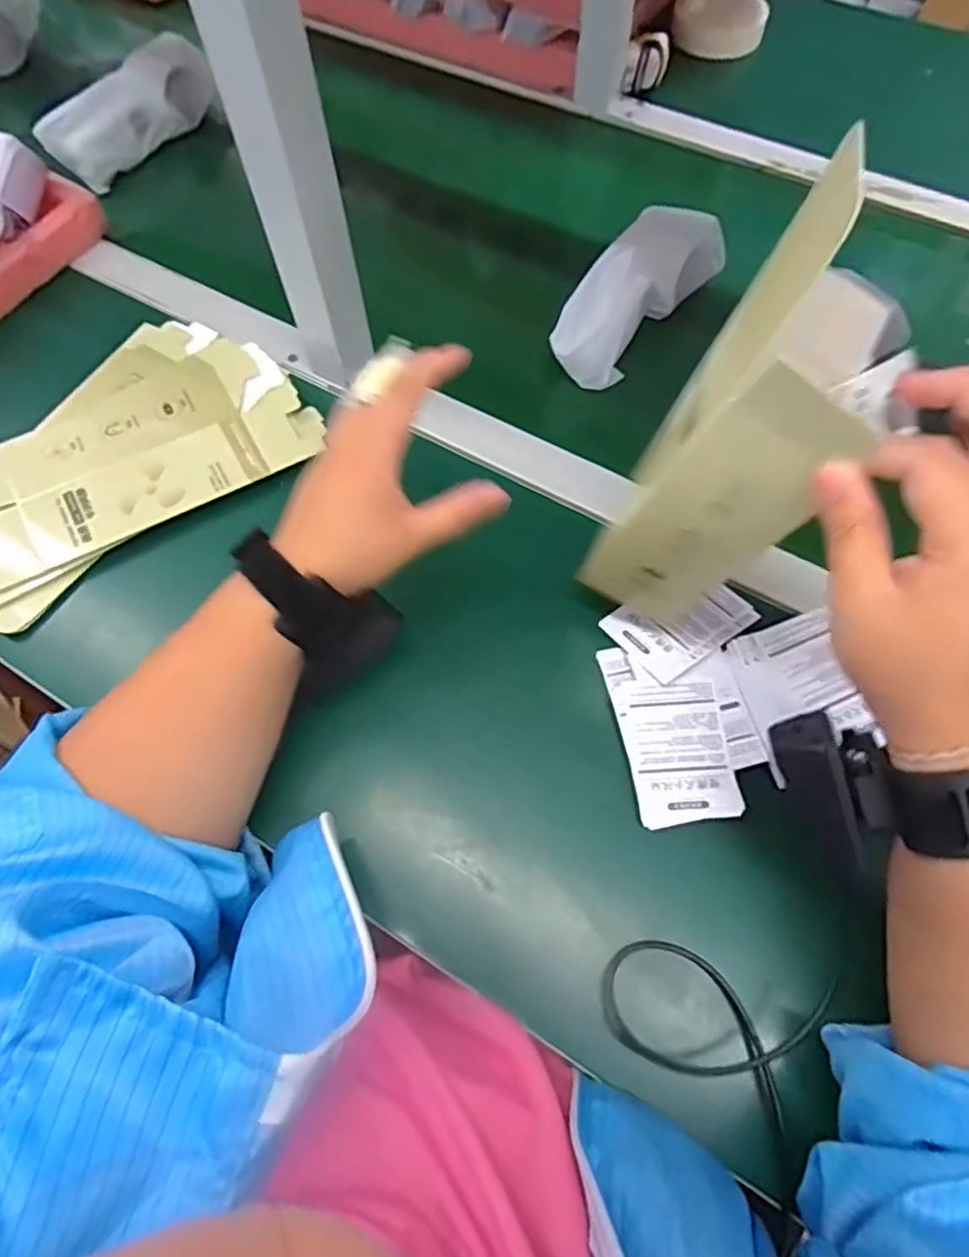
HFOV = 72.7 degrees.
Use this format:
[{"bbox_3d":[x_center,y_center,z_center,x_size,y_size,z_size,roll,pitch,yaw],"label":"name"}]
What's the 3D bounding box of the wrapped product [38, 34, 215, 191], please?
[{"bbox_3d":[-0.339,-0.493,0.631,0.046,0.065,0.164,31,69,14],"label":"wrapped product"}]

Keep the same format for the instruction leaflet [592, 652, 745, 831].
[{"bbox_3d":[0.111,0.060,0.394,0.059,0.009,0.110,-12,67,1],"label":"instruction leaflet"}]

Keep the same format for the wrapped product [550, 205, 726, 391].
[{"bbox_3d":[0.115,-0.260,0.512,0.059,0.062,0.165,39,71,17],"label":"wrapped product"}]

